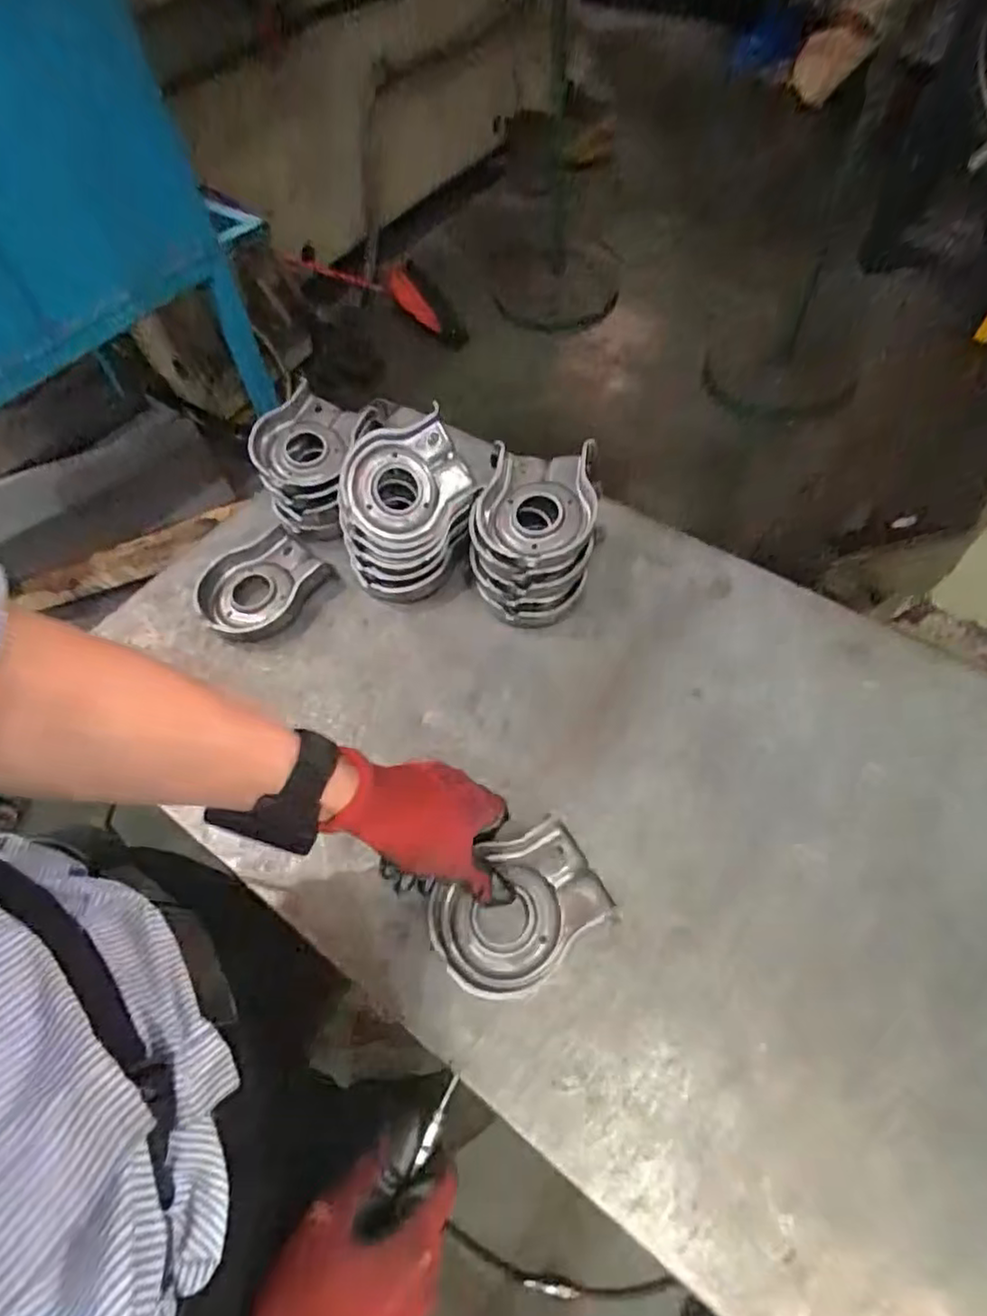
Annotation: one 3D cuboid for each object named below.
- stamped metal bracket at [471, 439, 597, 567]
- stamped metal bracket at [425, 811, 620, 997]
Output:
[{"bbox_3d":[0.039,-0.140,0.586,0.102,0.026,0.133,8,60,8],"label":"stamped metal bracket"},{"bbox_3d":[0.017,0.182,0.465,0.123,0.026,0.091,-29,62,-13],"label":"stamped metal bracket"}]

